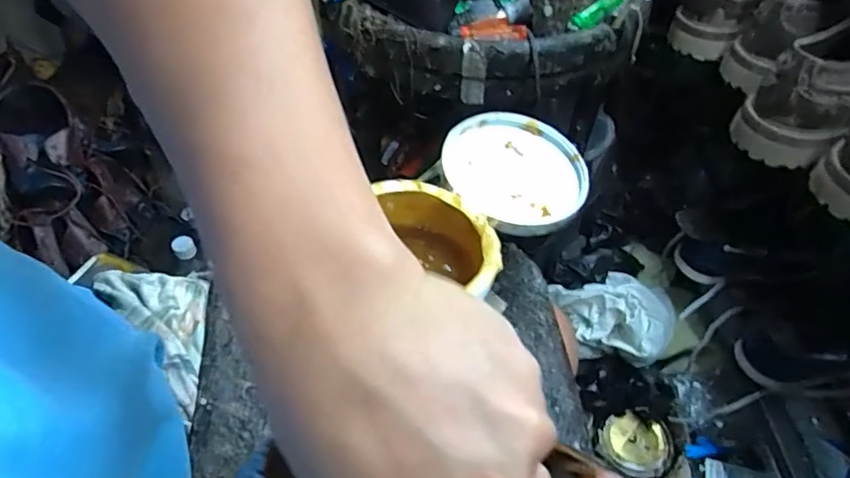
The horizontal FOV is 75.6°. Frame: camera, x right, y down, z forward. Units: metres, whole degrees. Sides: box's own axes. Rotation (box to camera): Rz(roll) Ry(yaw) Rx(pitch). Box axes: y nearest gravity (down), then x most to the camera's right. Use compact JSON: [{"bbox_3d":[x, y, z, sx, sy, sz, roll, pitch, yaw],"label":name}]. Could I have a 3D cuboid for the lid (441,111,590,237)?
[{"bbox_3d":[0.070,-0.050,0.404,0.104,0.017,0.107,2,57,-4],"label":"lid"}]

